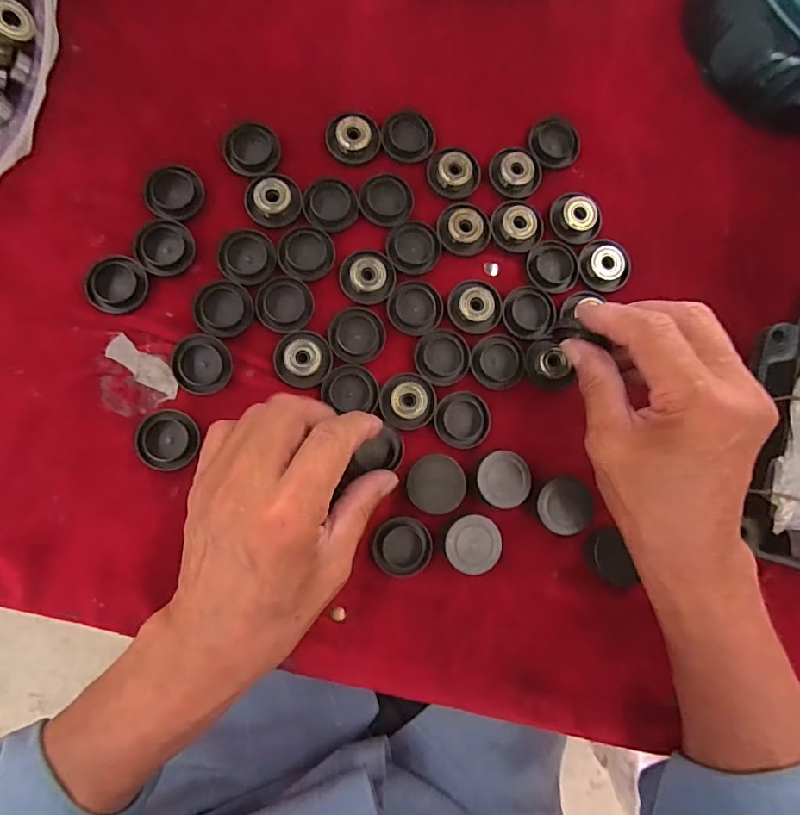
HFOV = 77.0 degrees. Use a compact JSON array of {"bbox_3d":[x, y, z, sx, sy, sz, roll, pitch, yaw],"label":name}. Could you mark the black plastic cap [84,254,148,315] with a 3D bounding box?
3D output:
[{"bbox_3d":[-0.161,-0.070,0.286,0.033,0.011,0.028,-44,90,-8],"label":"black plastic cap"}]

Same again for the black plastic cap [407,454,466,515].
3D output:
[{"bbox_3d":[0.020,0.043,0.284,0.031,0.013,0.032,1,84,-5],"label":"black plastic cap"}]

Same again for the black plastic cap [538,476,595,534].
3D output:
[{"bbox_3d":[0.094,0.057,0.291,0.030,0.014,0.032,1,84,-5],"label":"black plastic cap"}]

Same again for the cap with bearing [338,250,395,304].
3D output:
[{"bbox_3d":[-0.019,-0.078,0.299,0.033,0.005,0.031,1,84,-5],"label":"cap with bearing"}]

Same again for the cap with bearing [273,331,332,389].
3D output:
[{"bbox_3d":[-0.056,-0.028,0.291,0.032,0.005,0.033,1,84,-5],"label":"cap with bearing"}]

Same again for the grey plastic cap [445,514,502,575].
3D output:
[{"bbox_3d":[0.040,0.077,0.284,0.031,0.017,0.031,1,84,-5],"label":"grey plastic cap"}]

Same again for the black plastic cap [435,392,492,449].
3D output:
[{"bbox_3d":[0.037,0.007,0.295,0.032,0.004,0.033,1,84,-5],"label":"black plastic cap"}]

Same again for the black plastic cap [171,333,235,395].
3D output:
[{"bbox_3d":[-0.112,-0.025,0.284,0.031,0.012,0.032,1,84,-5],"label":"black plastic cap"}]

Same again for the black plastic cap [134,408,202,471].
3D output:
[{"bbox_3d":[-0.130,0.018,0.281,0.032,0.007,0.033,1,84,-5],"label":"black plastic cap"}]

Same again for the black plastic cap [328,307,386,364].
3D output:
[{"bbox_3d":[-0.025,-0.043,0.295,0.033,0.004,0.033,1,84,-5],"label":"black plastic cap"}]

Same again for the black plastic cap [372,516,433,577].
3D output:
[{"bbox_3d":[0.002,0.079,0.284,0.033,0.004,0.032,1,84,-5],"label":"black plastic cap"}]

